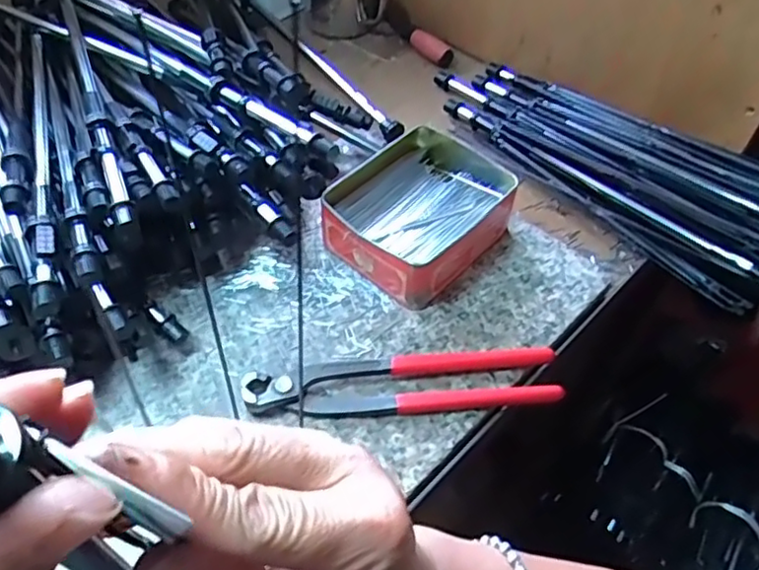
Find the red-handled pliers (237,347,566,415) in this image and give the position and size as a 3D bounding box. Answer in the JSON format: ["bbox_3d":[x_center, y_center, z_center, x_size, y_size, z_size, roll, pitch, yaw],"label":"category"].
[{"bbox_3d":[0.014,0.059,0.410,0.193,0.017,0.044,-2,52,-5],"label":"red-handled pliers"}]

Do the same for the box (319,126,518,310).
[{"bbox_3d":[0.026,-0.055,0.482,0.128,0.049,0.116,-37,62,-28],"label":"box"}]

